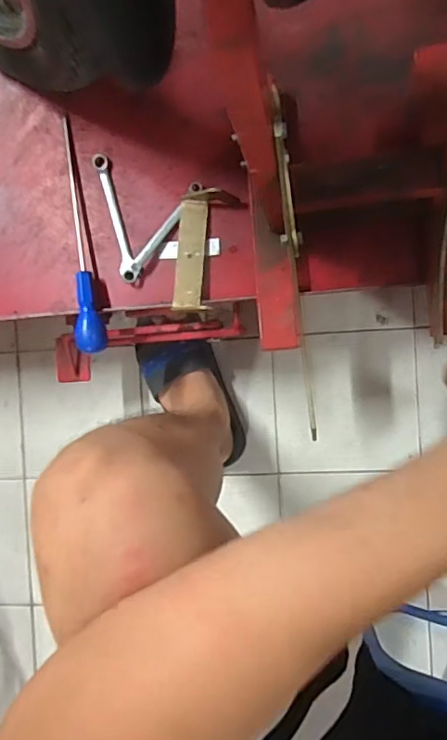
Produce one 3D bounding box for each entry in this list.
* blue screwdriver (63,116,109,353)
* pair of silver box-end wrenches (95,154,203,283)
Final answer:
[{"bbox_3d":[-0.167,-0.154,0.616,0.031,0.027,0.269,-7,92,8],"label":"blue screwdriver"},{"bbox_3d":[-0.112,-0.185,0.619,0.119,0.009,0.134,34,97,5],"label":"pair of silver box-end wrenches"}]

